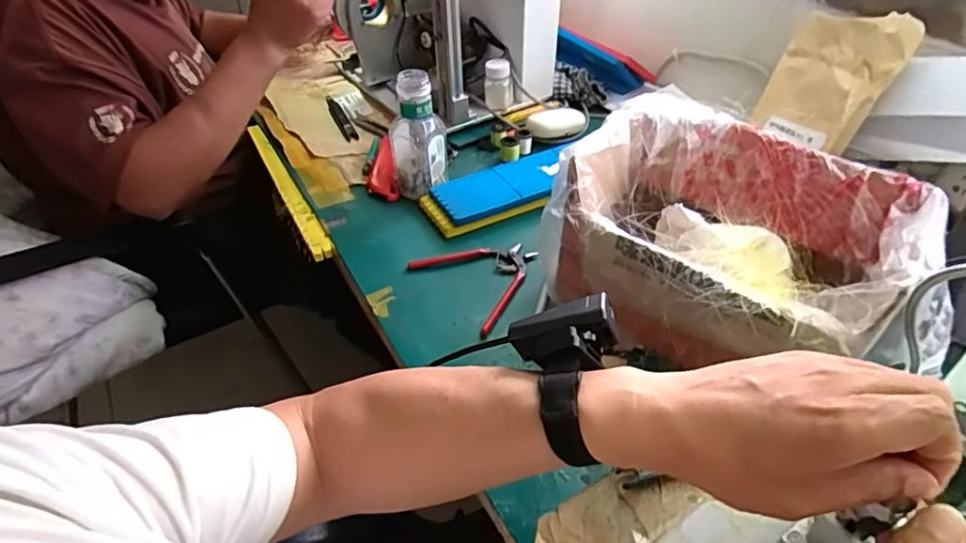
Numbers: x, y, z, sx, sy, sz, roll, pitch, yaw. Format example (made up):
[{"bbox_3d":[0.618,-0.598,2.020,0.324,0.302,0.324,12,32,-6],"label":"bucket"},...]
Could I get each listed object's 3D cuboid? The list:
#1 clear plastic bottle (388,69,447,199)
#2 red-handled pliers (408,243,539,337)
[{"bbox_3d":[-0.083,-0.171,0.715,0.069,0.147,0.061,-7,43,-6],"label":"clear plastic bottle"},{"bbox_3d":[0.003,0.000,0.647,0.123,0.013,0.127,-34,51,-30],"label":"red-handled pliers"}]

